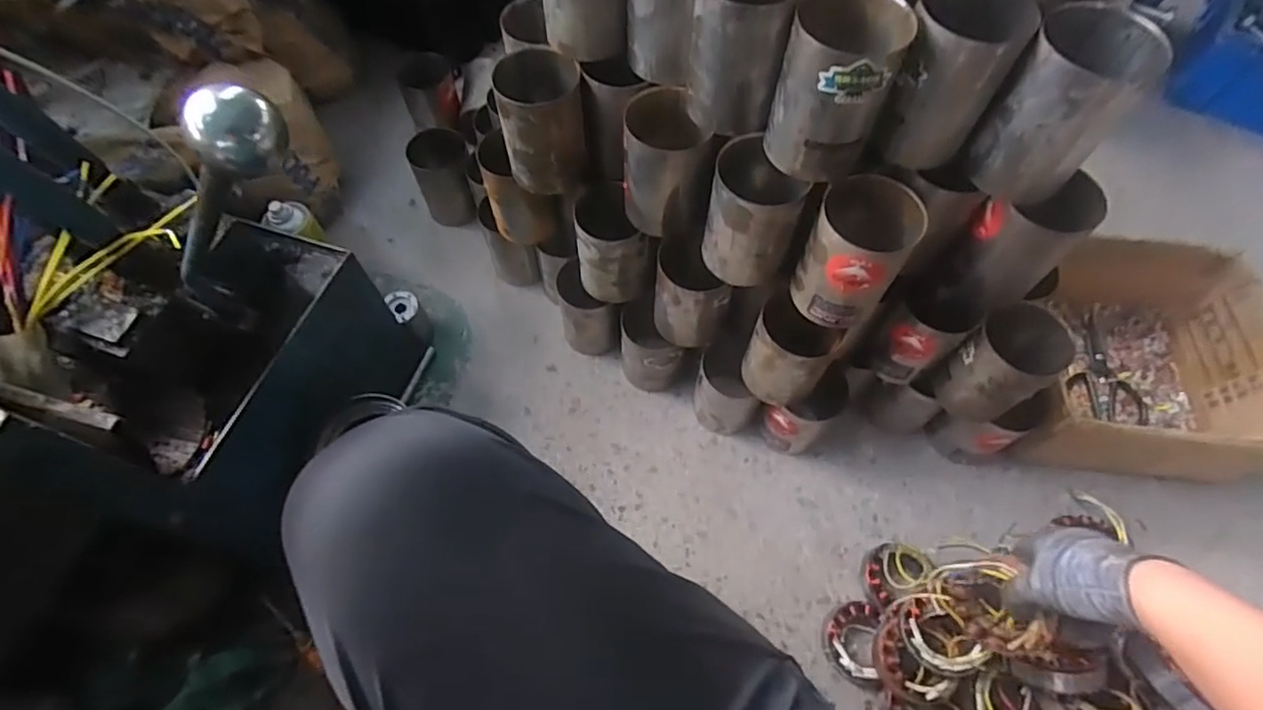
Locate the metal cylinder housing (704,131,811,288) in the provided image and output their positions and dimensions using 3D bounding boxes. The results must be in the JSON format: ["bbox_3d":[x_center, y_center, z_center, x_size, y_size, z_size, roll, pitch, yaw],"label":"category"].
[{"bbox_3d":[0.125,-0.144,0.631,0.090,0.119,0.087,15,64,8],"label":"metal cylinder housing"}]

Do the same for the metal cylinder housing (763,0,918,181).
[{"bbox_3d":[0.174,-0.228,0.525,0.087,0.130,0.093,29,66,14],"label":"metal cylinder housing"}]

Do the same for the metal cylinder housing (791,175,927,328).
[{"bbox_3d":[0.219,-0.098,0.603,0.091,0.115,0.094,29,66,14],"label":"metal cylinder housing"}]

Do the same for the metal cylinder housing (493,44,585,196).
[{"bbox_3d":[-0.101,-0.260,0.698,0.090,0.131,0.096,-7,63,-4],"label":"metal cylinder housing"}]

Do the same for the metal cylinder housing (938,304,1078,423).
[{"bbox_3d":[0.425,0.012,0.702,0.098,0.126,0.088,-36,68,-17],"label":"metal cylinder housing"}]

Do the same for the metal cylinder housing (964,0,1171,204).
[{"bbox_3d":[0.364,-0.211,0.520,0.090,0.127,0.093,38,69,18],"label":"metal cylinder housing"}]

